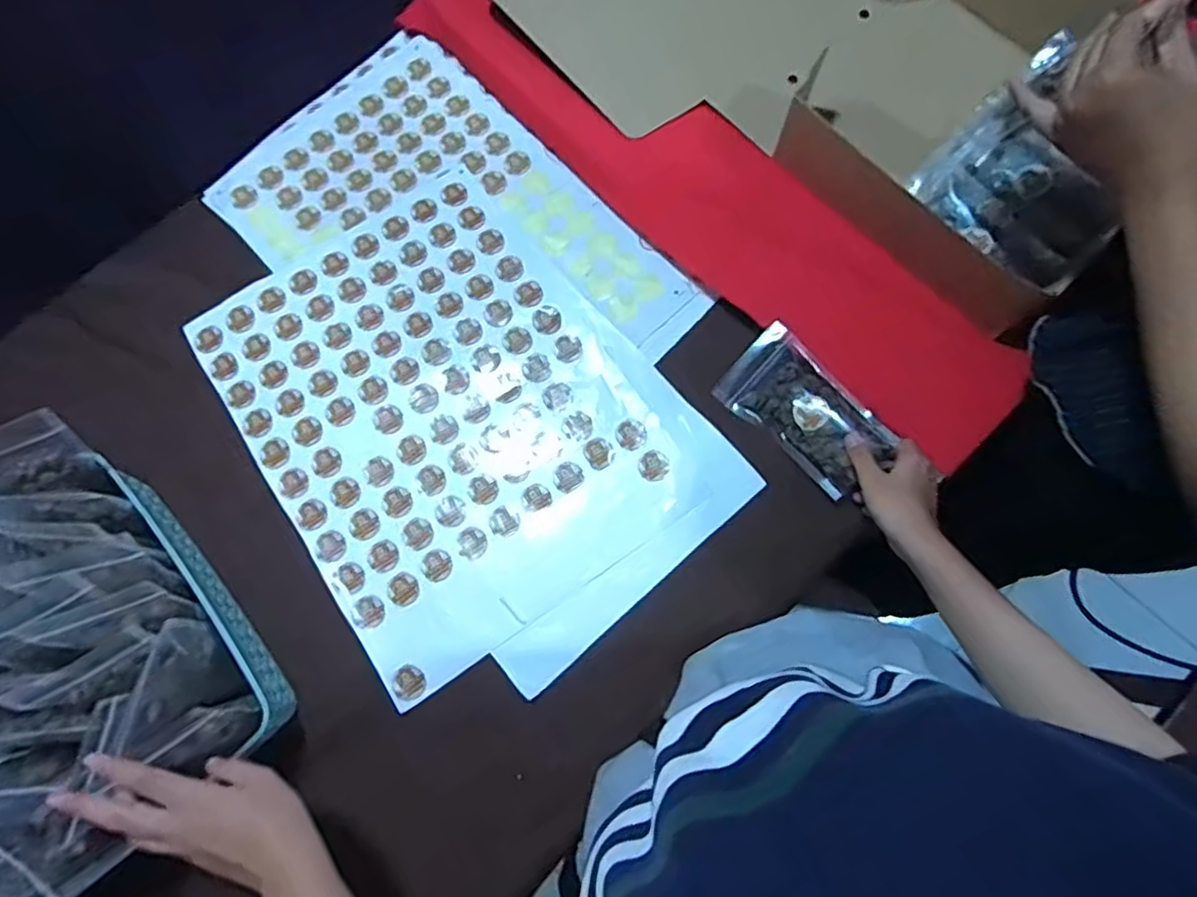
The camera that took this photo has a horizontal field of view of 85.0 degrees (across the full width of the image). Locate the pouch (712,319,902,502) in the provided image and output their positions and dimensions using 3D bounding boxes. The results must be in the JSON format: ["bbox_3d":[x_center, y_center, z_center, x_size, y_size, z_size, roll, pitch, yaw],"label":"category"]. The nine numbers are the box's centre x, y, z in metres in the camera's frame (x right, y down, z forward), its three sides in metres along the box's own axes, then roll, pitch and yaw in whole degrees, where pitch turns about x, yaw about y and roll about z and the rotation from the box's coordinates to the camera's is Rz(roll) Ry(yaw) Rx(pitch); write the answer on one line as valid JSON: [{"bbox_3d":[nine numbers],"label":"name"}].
[{"bbox_3d":[0.201,-0.037,0.643,0.091,0.020,0.164,-47,73,14],"label":"pouch"}]

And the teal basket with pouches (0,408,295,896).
[{"bbox_3d":[-0.458,0.172,0.542,0.244,0.173,0.315,-37,78,-6],"label":"teal basket with pouches"}]

